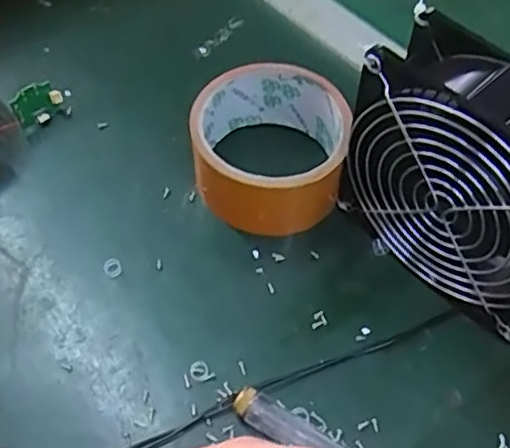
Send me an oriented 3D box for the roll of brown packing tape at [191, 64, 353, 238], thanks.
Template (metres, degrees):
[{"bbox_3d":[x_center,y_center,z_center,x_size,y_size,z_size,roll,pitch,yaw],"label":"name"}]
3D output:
[{"bbox_3d":[0.007,-0.044,0.361,0.089,0.048,0.090,16,59,10],"label":"roll of brown packing tape"}]

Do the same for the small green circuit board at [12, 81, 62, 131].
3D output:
[{"bbox_3d":[-0.135,-0.074,0.395,0.031,0.022,0.004,-31,30,-32],"label":"small green circuit board"}]

